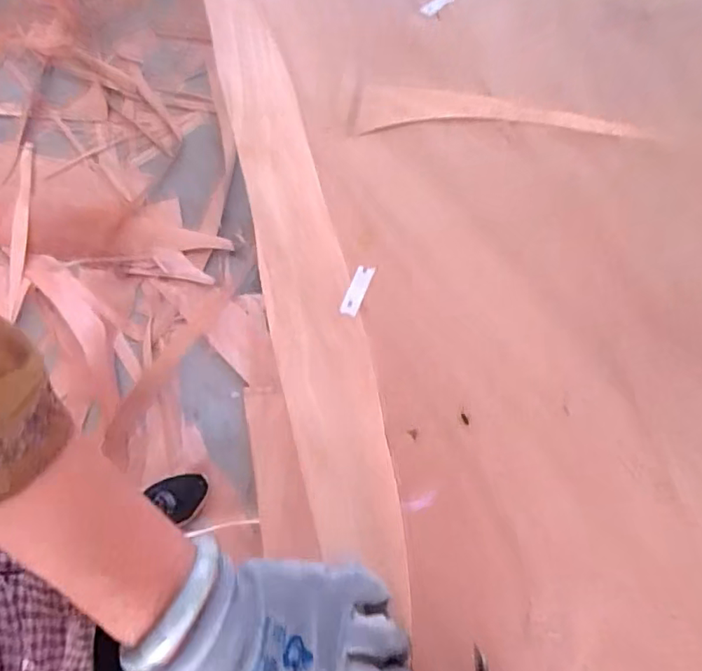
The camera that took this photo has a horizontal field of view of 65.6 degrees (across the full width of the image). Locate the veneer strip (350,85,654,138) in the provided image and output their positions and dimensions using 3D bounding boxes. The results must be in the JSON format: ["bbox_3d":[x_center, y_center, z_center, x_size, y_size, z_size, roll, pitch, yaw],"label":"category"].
[{"bbox_3d":[0.135,-0.208,0.505,0.268,0.009,0.057,2,67,0],"label":"veneer strip"}]

